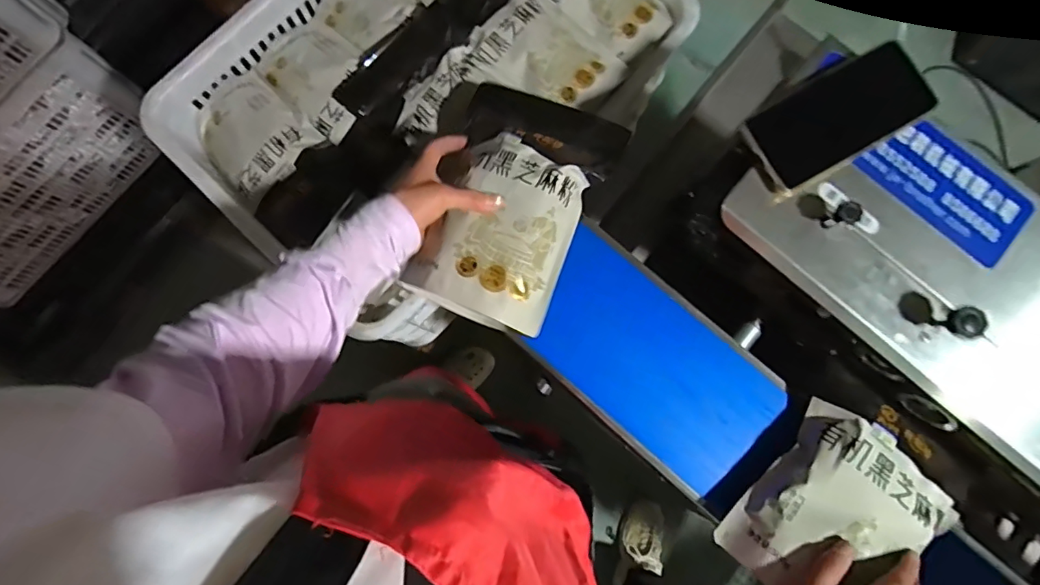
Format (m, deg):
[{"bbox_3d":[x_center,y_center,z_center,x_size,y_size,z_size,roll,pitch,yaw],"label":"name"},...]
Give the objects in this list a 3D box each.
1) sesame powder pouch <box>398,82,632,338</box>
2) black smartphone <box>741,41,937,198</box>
[{"bbox_3d":[-0.010,-0.089,0.512,0.156,0.048,0.244,22,78,4],"label":"sesame powder pouch"},{"bbox_3d":[0.268,-0.148,0.434,0.150,0.013,0.073,-30,82,1],"label":"black smartphone"}]

